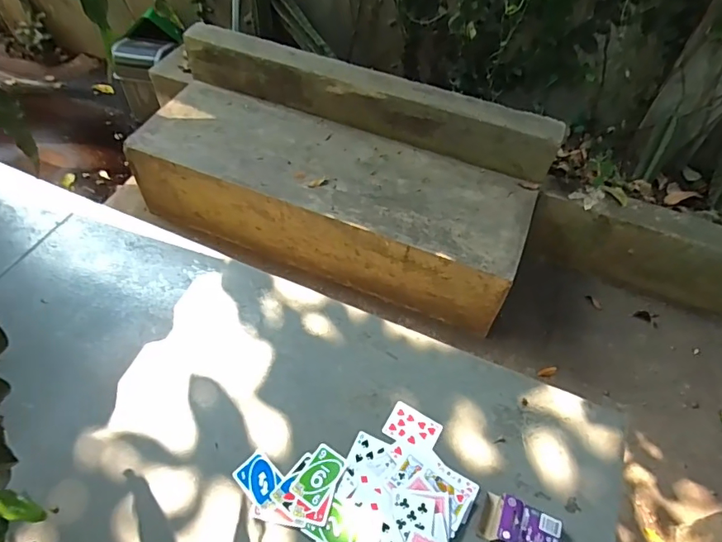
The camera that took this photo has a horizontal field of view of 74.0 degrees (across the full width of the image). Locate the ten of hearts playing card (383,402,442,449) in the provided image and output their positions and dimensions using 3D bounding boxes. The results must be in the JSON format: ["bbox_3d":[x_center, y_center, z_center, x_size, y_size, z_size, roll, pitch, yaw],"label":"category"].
[{"bbox_3d":[0.088,0.266,0.813,0.087,0.008,0.069,24,49,17],"label":"ten of hearts playing card"}]

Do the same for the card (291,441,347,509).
[{"bbox_3d":[-0.064,0.320,0.751,0.053,0.004,0.086,25,60,19],"label":"card"}]

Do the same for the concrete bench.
[{"bbox_3d":[-0.159,-0.362,1.731,1.528,0.561,0.511,20,55,12],"label":"concrete bench"}]

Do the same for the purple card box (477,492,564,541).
[{"bbox_3d":[0.240,0.384,0.715,0.116,0.032,0.070,22,56,13],"label":"purple card box"}]

